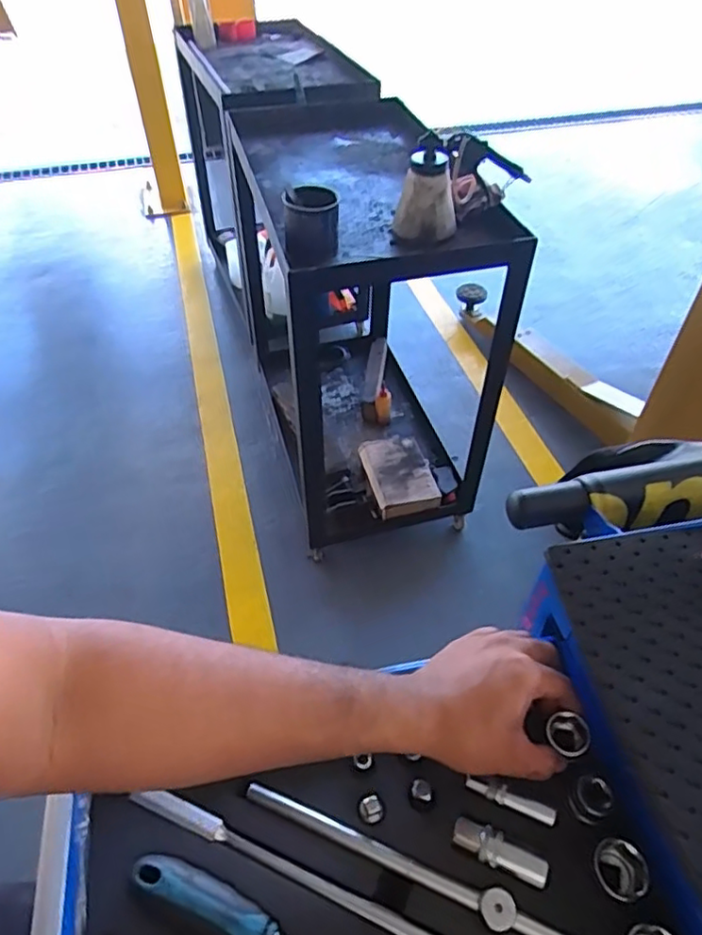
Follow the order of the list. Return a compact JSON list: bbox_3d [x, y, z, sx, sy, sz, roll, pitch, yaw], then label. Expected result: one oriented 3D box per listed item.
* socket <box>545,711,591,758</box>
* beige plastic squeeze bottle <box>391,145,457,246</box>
[{"bbox_3d":[0.161,0.204,0.457,0.029,0.025,0.029,6,49,6],"label":"socket"},{"bbox_3d":[0.148,-0.538,1.204,0.125,0.136,0.101,3,49,4],"label":"beige plastic squeeze bottle"}]

